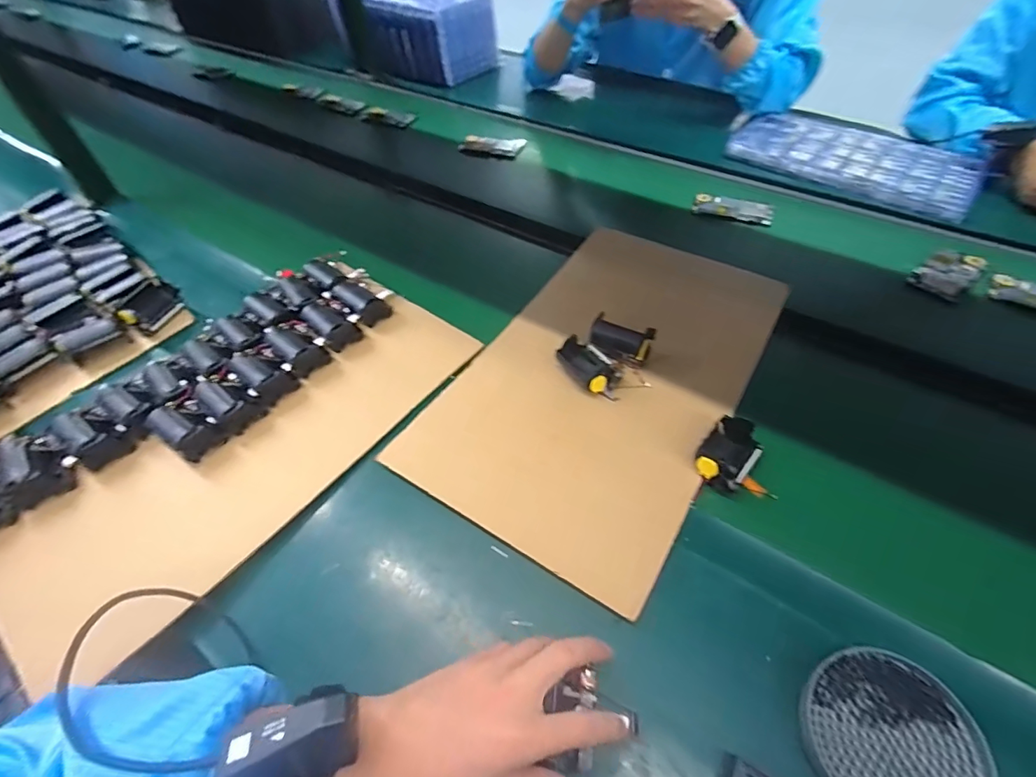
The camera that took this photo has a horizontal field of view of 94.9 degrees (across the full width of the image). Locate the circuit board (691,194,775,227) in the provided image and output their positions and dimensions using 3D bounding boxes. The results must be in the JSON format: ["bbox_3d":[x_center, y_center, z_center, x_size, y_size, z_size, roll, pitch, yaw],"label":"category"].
[{"bbox_3d":[0.370,-0.310,0.818,0.127,0.020,0.056,17,54,14],"label":"circuit board"}]

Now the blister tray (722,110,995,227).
[{"bbox_3d":[0.620,-0.433,0.886,0.402,0.038,0.246,31,59,23],"label":"blister tray"}]

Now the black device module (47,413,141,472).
[{"bbox_3d":[-0.474,0.055,0.533,0.068,0.041,0.053,28,57,21],"label":"black device module"}]

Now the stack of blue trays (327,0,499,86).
[{"bbox_3d":[-0.262,-0.913,1.221,0.374,0.178,0.192,24,56,18],"label":"stack of blue trays"}]

